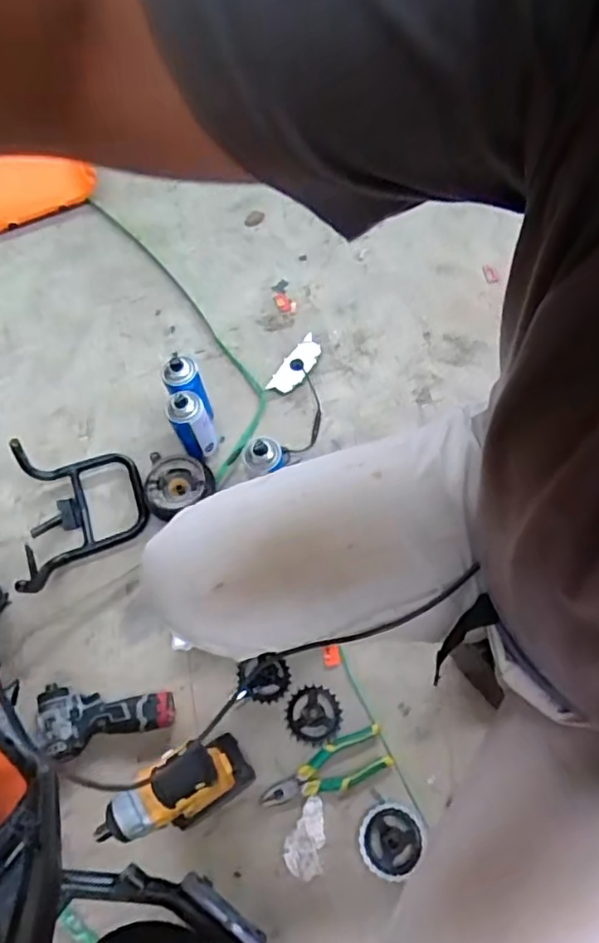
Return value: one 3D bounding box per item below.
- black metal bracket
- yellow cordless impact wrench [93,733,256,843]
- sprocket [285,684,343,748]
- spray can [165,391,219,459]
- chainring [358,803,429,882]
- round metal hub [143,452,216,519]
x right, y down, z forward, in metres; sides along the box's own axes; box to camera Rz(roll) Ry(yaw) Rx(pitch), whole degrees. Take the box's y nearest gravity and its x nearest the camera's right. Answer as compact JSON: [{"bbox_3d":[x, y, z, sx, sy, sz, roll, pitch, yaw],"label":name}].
[{"bbox_3d":[-0.370,0.069,1.015,0.201,0.111,0.264,-16,65,-4],"label":"black metal bracket"},{"bbox_3d":[-0.147,0.405,0.771,0.143,0.242,0.069,-33,66,-11],"label":"yellow cordless impact wrench"},{"bbox_3d":[0.022,0.367,0.916,0.081,0.005,0.083,-16,64,-3],"label":"sprocket"},{"bbox_3d":[-0.179,-0.075,1.037,0.068,0.158,0.053,-20,65,-6],"label":"spray can"},{"bbox_3d":[0.129,0.506,0.830,0.093,0.009,0.086,-2,64,4],"label":"chainring"},{"bbox_3d":[-0.209,0.026,1.053,0.120,0.045,0.110,1,65,4],"label":"round metal hub"}]

